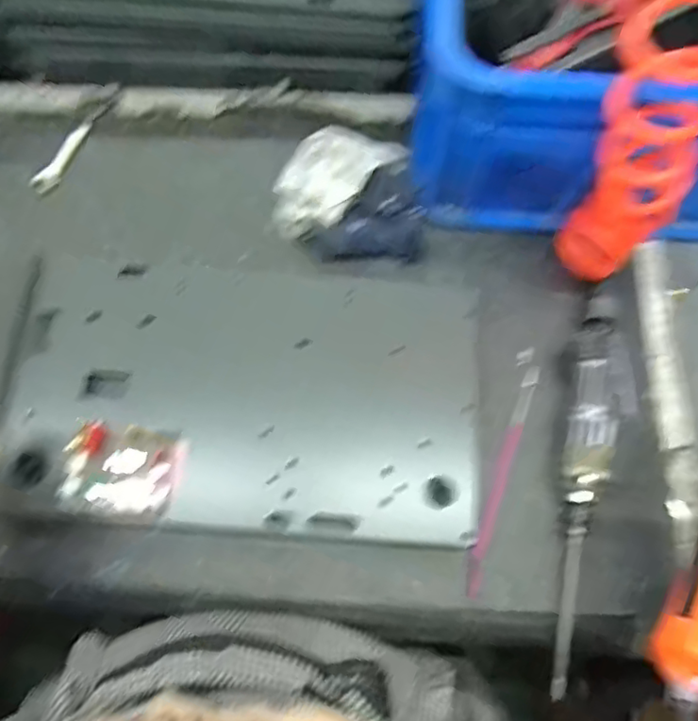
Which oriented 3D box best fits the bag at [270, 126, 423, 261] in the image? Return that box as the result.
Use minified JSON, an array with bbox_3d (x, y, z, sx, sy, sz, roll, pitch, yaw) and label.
[{"bbox_3d":[0.001,-0.168,0.592,0.145,0.035,0.138,2,73,0],"label":"bag"}]

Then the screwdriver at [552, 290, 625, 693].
[{"bbox_3d":[0.199,0.094,0.515,0.039,0.035,0.340,13,73,3],"label":"screwdriver"}]

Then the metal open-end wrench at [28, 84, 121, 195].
[{"bbox_3d":[-0.283,-0.233,0.634,0.024,0.005,0.150,26,75,7],"label":"metal open-end wrench"}]

